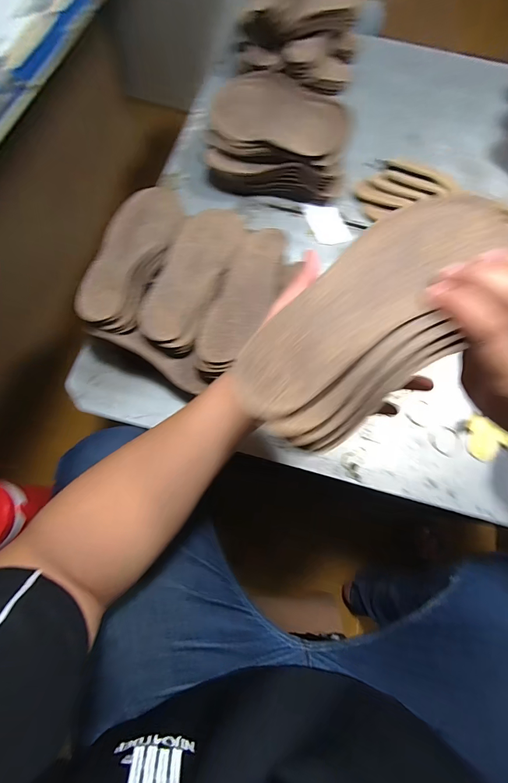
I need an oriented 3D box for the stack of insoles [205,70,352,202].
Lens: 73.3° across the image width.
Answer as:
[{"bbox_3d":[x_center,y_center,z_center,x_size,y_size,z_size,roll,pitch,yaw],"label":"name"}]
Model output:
[{"bbox_3d":[0.039,-0.424,0.588,0.251,0.131,0.115,15,73,2],"label":"stack of insoles"}]

